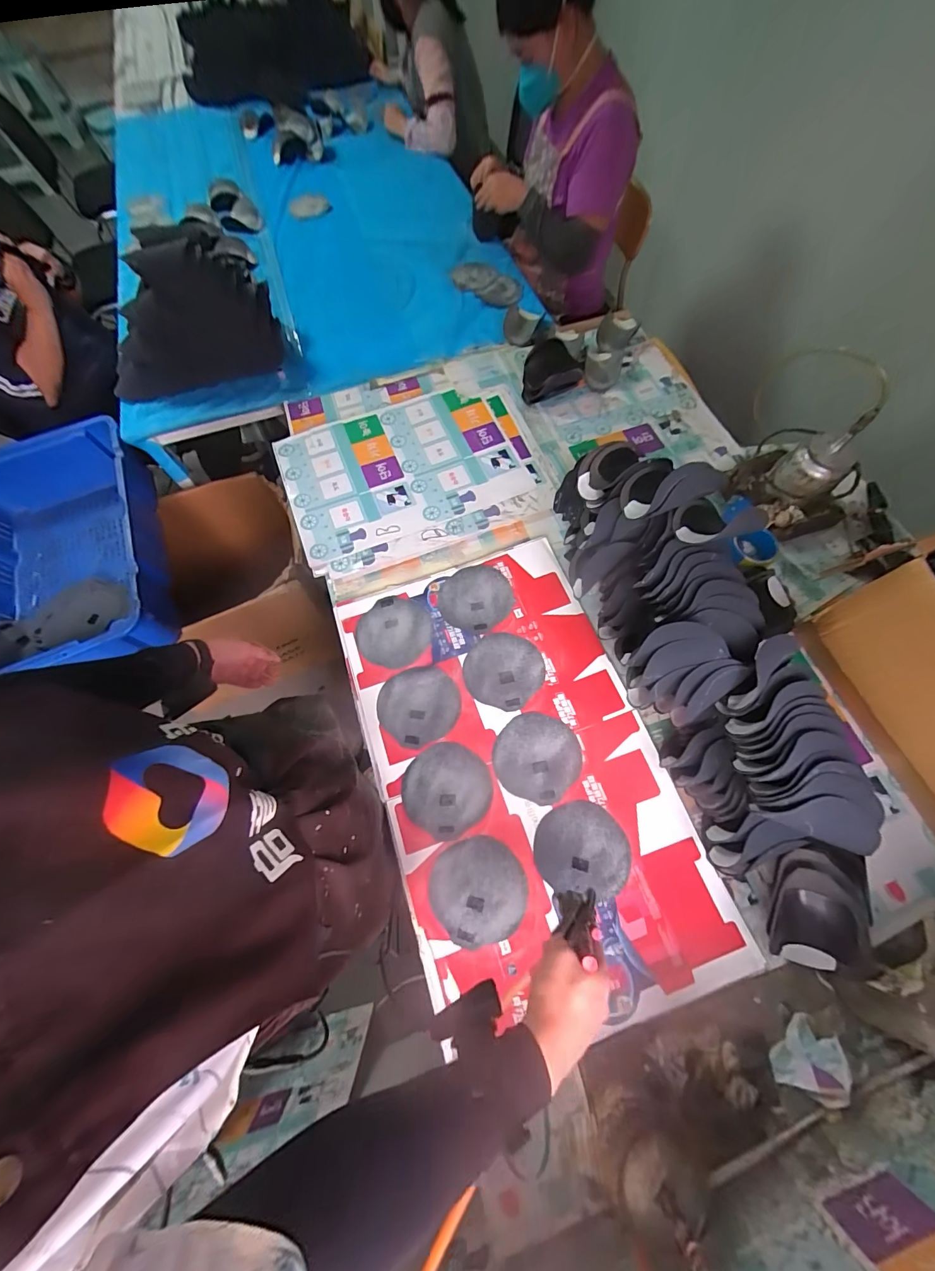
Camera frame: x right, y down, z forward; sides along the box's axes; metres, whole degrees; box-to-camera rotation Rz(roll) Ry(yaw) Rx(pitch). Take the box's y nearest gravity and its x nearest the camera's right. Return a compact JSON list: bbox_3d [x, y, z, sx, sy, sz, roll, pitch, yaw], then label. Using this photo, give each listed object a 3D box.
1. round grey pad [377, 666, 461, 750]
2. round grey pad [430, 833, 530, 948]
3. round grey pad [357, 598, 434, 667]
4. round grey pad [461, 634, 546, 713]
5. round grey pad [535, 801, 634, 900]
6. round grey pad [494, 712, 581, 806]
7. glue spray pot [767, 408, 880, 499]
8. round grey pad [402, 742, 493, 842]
[{"bbox_3d":[-0.087,0.124,0.752,0.139,0.010,0.140,0,66,0],"label":"round grey pad"},{"bbox_3d":[0.018,0.391,0.635,0.145,0.010,0.139,0,66,0],"label":"round grey pad"},{"bbox_3d":[-0.143,-0.012,0.811,0.143,0.007,0.143,0,66,0],"label":"round grey pad"},{"bbox_3d":[0.069,0.063,0.774,0.141,0.007,0.142,0,66,0],"label":"round grey pad"},{"bbox_3d":[0.184,0.337,0.660,0.146,0.004,0.131,8,66,4],"label":"round grey pad"},{"bbox_3d":[0.121,0.208,0.718,0.142,0.005,0.145,0,66,0],"label":"round grey pad"},{"bbox_3d":[0.680,-0.347,0.784,0.105,0.155,0.111,-1,68,2],"label":"glue spray pot"},{"bbox_3d":[-0.035,0.256,0.694,0.147,0.010,0.139,0,66,0],"label":"round grey pad"}]

